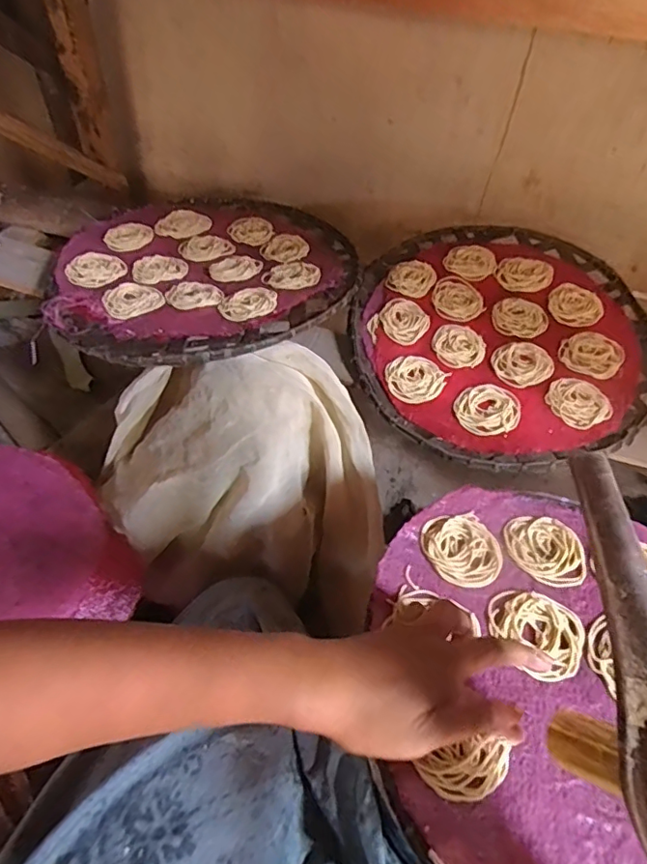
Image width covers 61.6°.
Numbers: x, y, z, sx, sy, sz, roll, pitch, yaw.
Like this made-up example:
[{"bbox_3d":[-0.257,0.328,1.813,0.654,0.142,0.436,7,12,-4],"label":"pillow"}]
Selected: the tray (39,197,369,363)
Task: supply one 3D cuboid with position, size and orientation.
[{"bbox_3d":[-0.162,-0.225,0.744,0.407,0.047,0.432,9,47,4],"label":"tray"}]

